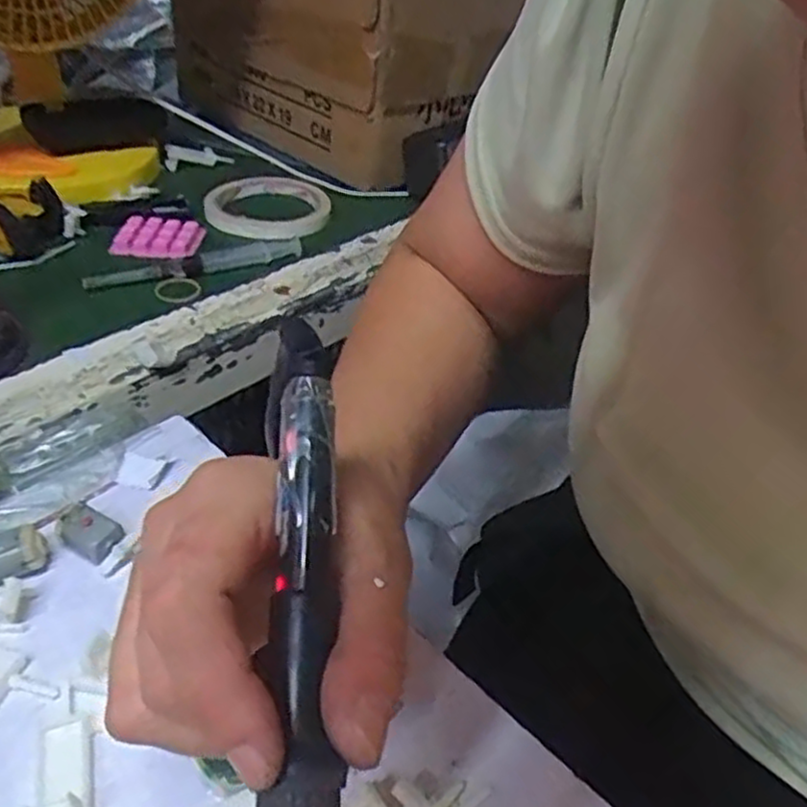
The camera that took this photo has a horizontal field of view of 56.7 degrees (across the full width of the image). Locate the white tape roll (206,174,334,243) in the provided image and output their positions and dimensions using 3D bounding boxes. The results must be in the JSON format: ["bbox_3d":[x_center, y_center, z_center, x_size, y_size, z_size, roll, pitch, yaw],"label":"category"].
[{"bbox_3d":[-0.110,-0.159,0.605,0.098,0.011,0.115,-13,43,-22],"label":"white tape roll"}]

